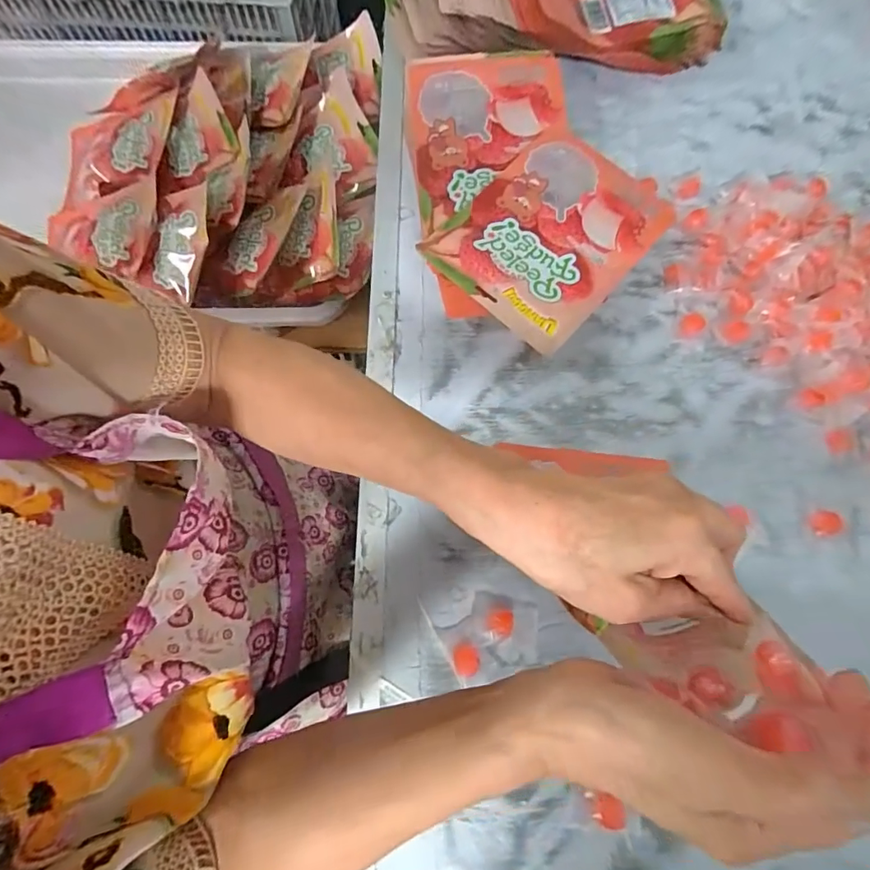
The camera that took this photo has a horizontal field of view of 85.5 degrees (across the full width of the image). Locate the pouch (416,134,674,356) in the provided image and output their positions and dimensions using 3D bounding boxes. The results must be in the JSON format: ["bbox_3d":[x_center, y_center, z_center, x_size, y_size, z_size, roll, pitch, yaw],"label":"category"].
[{"bbox_3d":[0.113,-0.196,0.446,0.157,0.015,0.214,40,75,7],"label":"pouch"}]

